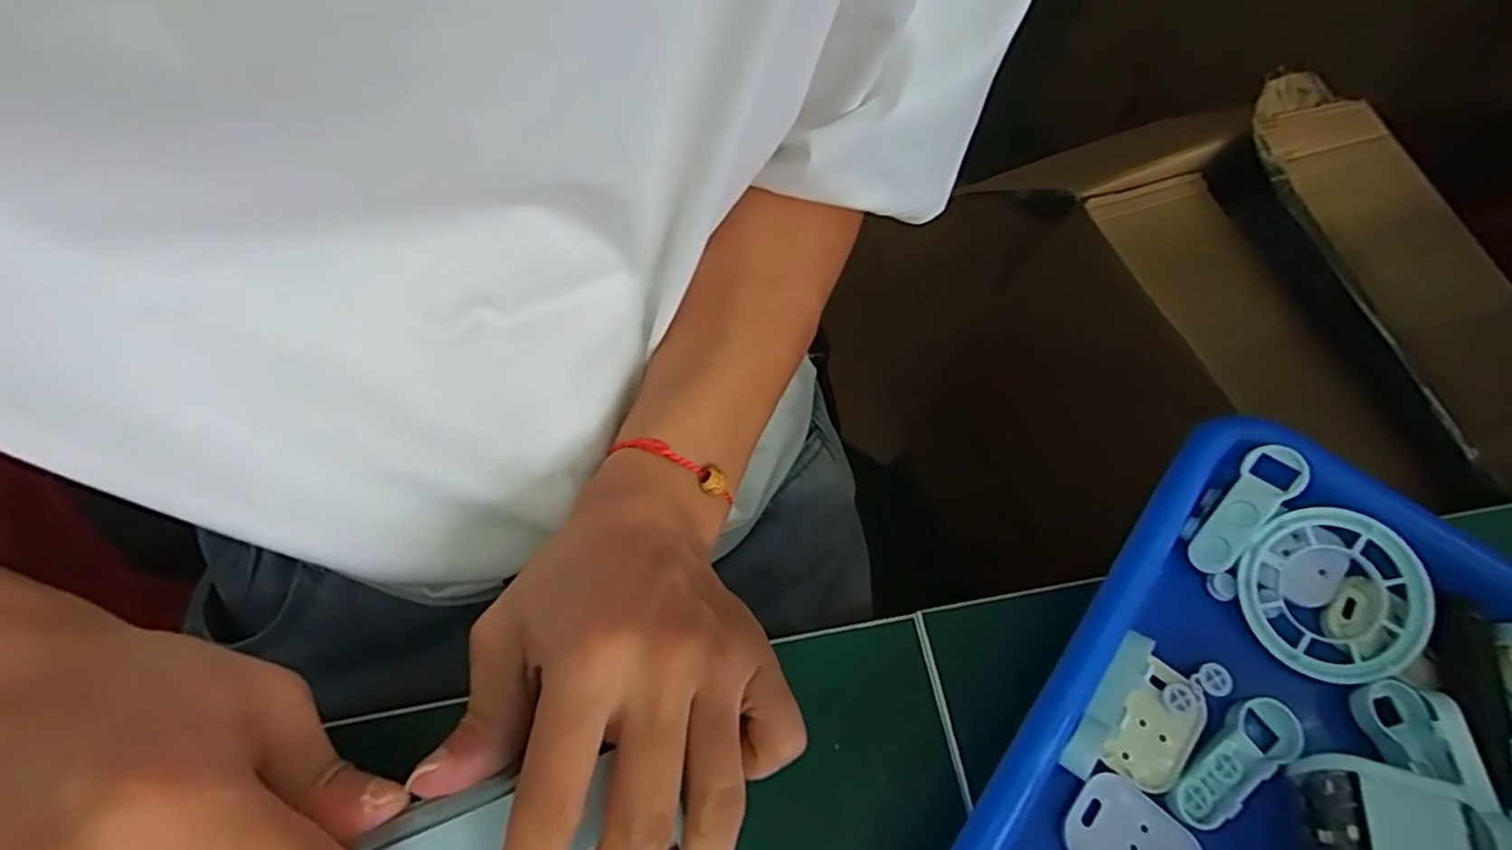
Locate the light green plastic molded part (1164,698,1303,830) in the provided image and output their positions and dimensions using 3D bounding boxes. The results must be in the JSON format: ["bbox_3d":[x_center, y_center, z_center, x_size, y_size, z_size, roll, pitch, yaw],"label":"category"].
[{"bbox_3d":[0.148,0.105,0.215,0.049,0.006,0.019,-28,70,-14],"label":"light green plastic molded part"}]

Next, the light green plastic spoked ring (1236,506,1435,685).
[{"bbox_3d":[0.193,0.056,0.230,0.050,0.018,0.055,1,65,-2],"label":"light green plastic spoked ring"}]

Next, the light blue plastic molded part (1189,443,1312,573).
[{"bbox_3d":[0.168,0.030,0.237,0.018,0.004,0.048,36,104,37],"label":"light blue plastic molded part"}]

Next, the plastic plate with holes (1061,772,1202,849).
[{"bbox_3d":[0.114,0.127,0.209,0.041,0.006,0.029,39,70,14],"label":"plastic plate with holes"}]

